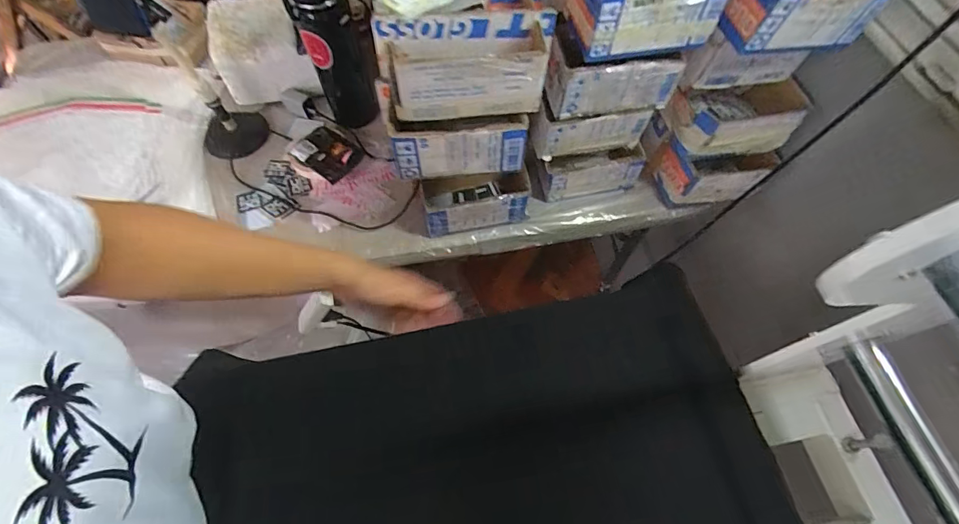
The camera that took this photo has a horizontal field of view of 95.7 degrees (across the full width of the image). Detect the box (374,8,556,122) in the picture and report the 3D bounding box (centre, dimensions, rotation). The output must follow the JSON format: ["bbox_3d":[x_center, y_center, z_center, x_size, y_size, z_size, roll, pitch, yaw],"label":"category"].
[{"bbox_3d":[-0.013,-0.200,0.444,0.179,0.074,0.072,-5,64,-4],"label":"box"}]

